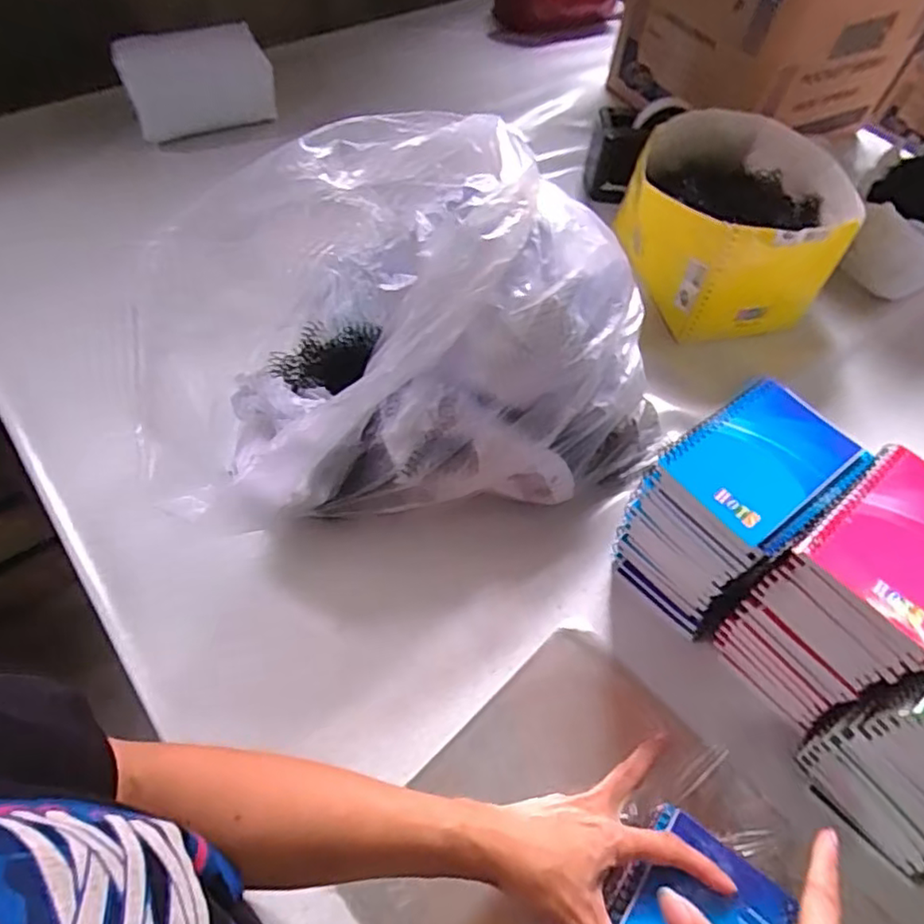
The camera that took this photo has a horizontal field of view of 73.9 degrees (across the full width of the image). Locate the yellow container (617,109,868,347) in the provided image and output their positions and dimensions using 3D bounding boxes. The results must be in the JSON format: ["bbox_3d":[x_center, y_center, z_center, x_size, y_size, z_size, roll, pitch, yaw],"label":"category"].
[{"bbox_3d":[0.308,-0.276,0.714,0.226,0.133,0.224,-6,57,-8],"label":"yellow container"}]

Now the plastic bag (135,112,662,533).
[{"bbox_3d":[-0.037,-0.116,0.525,0.414,0.226,0.266,-9,58,-9],"label":"plastic bag"}]

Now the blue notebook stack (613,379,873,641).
[{"bbox_3d":[0.207,0.039,0.485,0.124,0.154,0.092,-34,65,-23],"label":"blue notebook stack"}]

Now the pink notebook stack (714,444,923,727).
[{"bbox_3d":[0.279,0.094,0.449,0.123,0.162,0.093,-35,65,-23],"label":"pink notebook stack"}]

